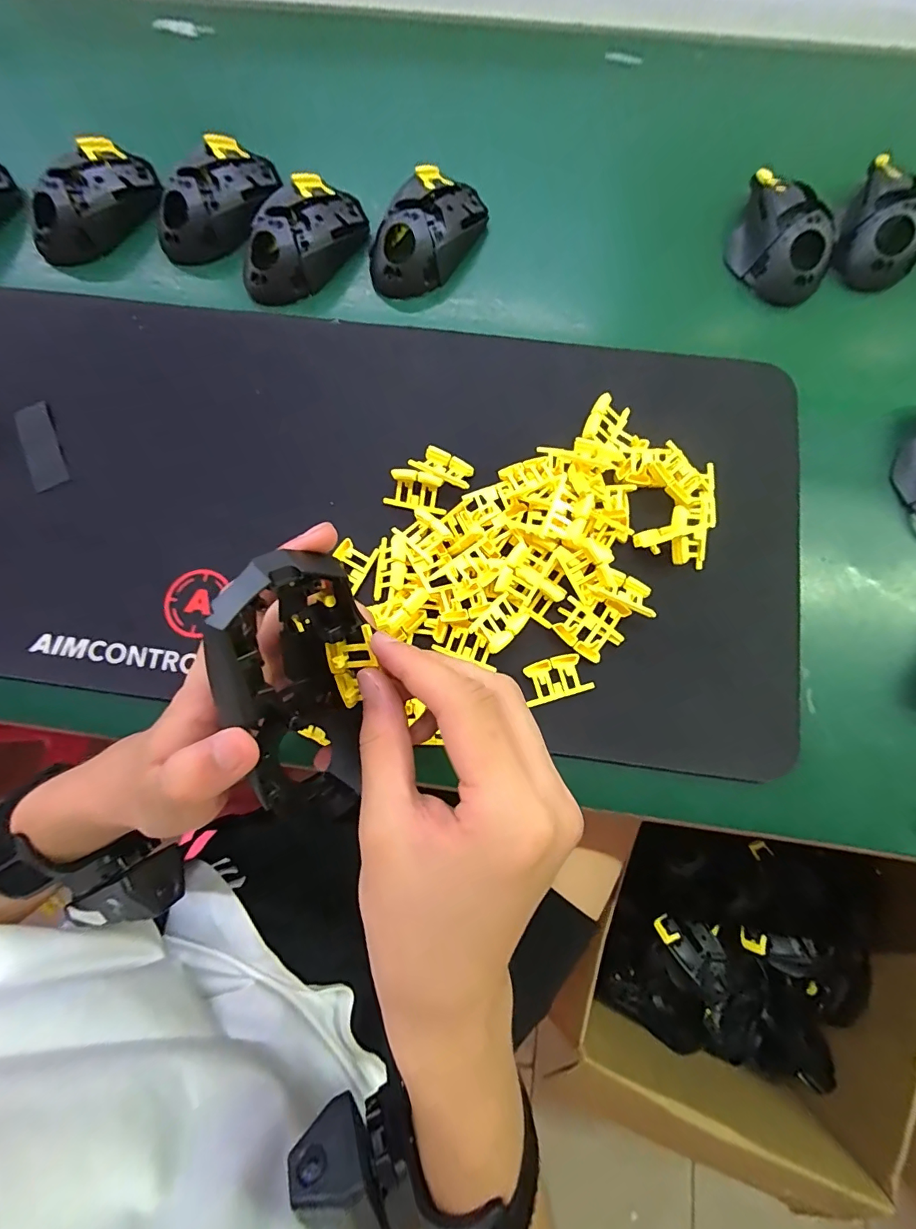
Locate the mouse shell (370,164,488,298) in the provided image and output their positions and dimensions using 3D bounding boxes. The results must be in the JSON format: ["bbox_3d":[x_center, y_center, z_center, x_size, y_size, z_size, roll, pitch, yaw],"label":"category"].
[{"bbox_3d":[-0.025,-0.313,0.376,0.066,0.038,0.117,29,83,7],"label":"mouse shell"}]

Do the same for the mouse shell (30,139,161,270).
[{"bbox_3d":[-0.304,-0.343,0.380,0.067,0.030,0.116,34,81,6],"label":"mouse shell"}]

